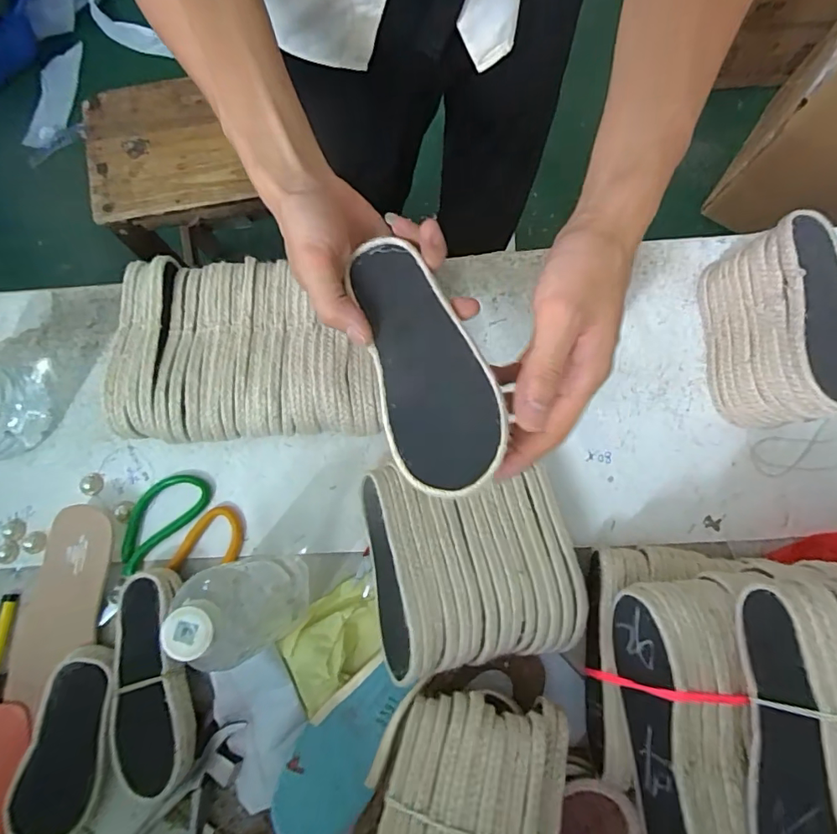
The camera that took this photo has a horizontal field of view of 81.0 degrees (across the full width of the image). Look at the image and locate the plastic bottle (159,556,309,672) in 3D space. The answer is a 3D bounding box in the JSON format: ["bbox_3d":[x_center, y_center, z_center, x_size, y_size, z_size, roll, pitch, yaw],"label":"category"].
[{"bbox_3d":[-0.131,0.143,0.368,0.069,0.177,0.071,0,79,-1],"label":"plastic bottle"}]

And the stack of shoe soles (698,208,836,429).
[{"bbox_3d":[0.328,-0.083,0.443,0.065,0.110,0.182,0,79,-1],"label":"stack of shoe soles"}]

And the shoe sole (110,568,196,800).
[{"bbox_3d":[-0.229,0.222,0.419,0.073,0.024,0.170,-15,76,21],"label":"shoe sole"}]

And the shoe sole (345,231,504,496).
[{"bbox_3d":[0.003,-0.035,0.299,0.065,0.010,0.162,-19,76,-5],"label":"shoe sole"}]

